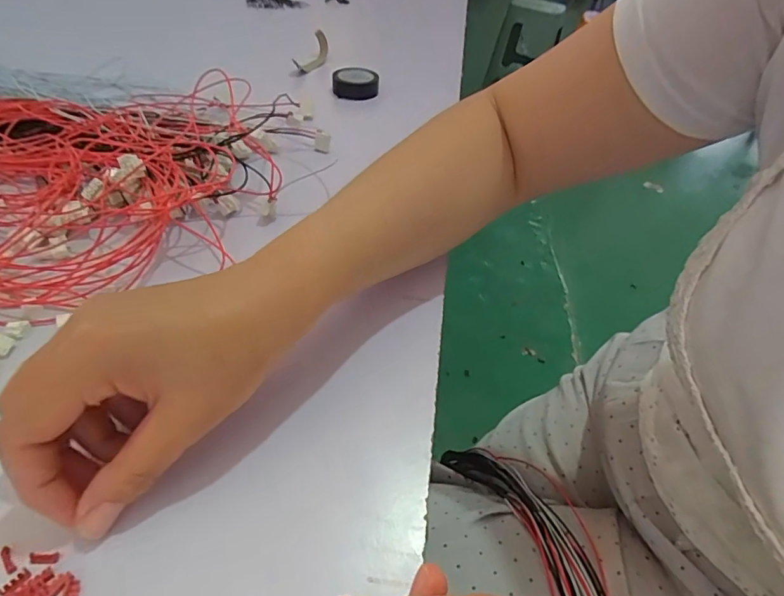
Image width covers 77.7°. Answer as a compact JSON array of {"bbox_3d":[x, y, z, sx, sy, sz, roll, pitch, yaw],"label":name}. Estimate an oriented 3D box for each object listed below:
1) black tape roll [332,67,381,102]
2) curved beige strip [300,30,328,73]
[{"bbox_3d":[-0.044,-0.260,0.591,0.055,0.019,0.052,3,43,-6],"label":"black tape roll"},{"bbox_3d":[-0.104,-0.338,0.664,0.027,0.030,0.104,5,43,-3],"label":"curved beige strip"}]

